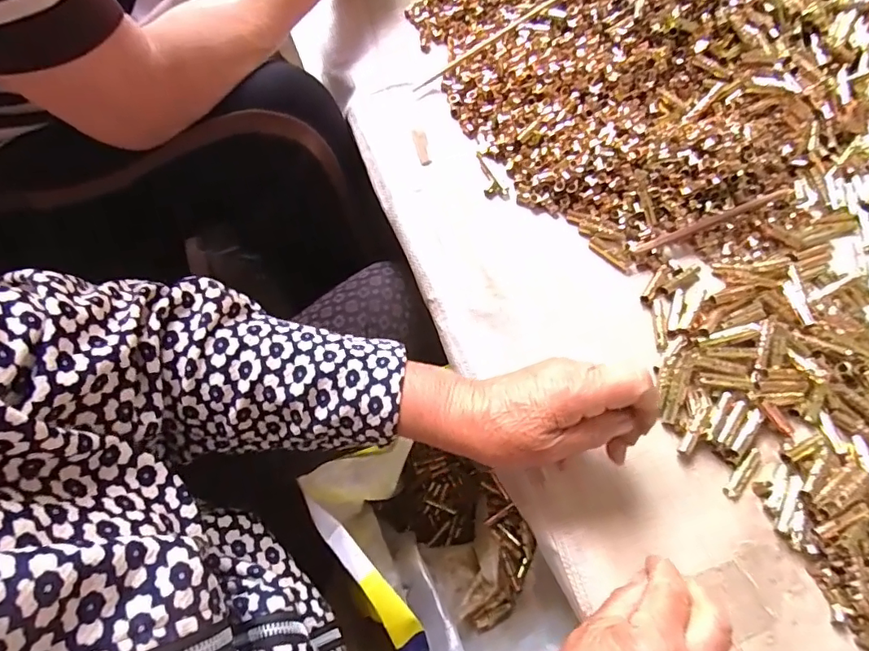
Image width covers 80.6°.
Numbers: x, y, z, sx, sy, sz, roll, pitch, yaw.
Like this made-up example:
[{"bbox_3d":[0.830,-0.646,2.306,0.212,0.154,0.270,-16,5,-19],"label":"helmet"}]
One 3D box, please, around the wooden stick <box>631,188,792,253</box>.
[{"bbox_3d":[0.246,-0.093,0.442,0.171,0.009,0.010,-21,70,-9],"label":"wooden stick"}]

